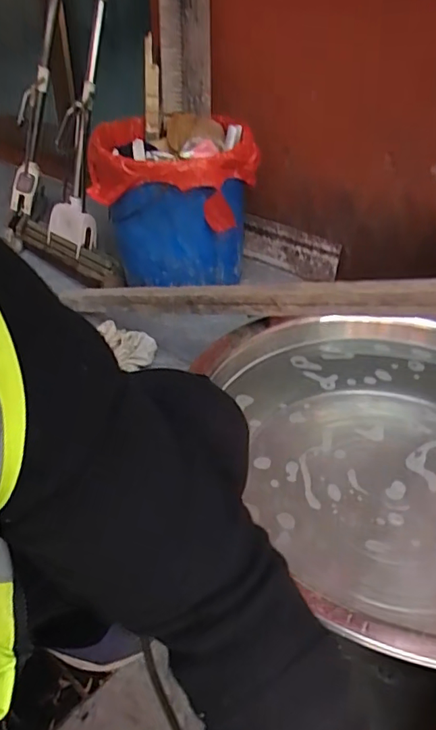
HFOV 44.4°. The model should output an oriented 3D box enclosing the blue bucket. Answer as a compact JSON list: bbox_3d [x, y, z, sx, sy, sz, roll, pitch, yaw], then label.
[{"bbox_3d":[-0.102,-0.358,1.154,0.324,0.278,0.311,1,35,-1],"label":"blue bucket"}]

